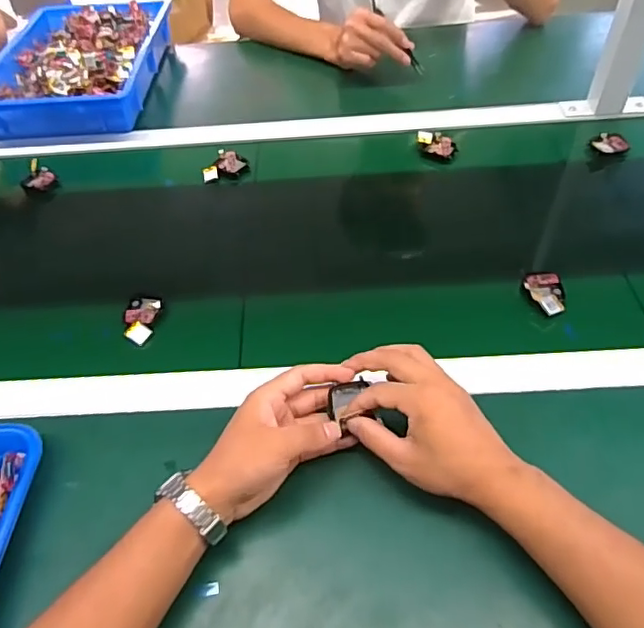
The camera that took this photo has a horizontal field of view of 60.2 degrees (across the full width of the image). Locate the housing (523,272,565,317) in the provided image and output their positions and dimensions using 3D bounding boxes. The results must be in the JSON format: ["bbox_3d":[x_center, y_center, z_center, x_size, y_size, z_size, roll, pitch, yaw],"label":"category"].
[{"bbox_3d":[0.237,-0.021,0.582,0.037,0.014,0.061,-9,51,-3],"label":"housing"}]

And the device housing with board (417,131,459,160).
[{"bbox_3d":[0.158,-0.231,0.763,0.055,0.024,0.030,21,55,19],"label":"device housing with board"}]

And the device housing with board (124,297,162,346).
[{"bbox_3d":[-0.193,0.005,0.590,0.034,0.011,0.061,-1,51,3],"label":"device housing with board"}]

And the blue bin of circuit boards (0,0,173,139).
[{"bbox_3d":[-0.388,-0.399,0.881,0.244,0.055,0.334,-2,51,2],"label":"blue bin of circuit boards"}]

